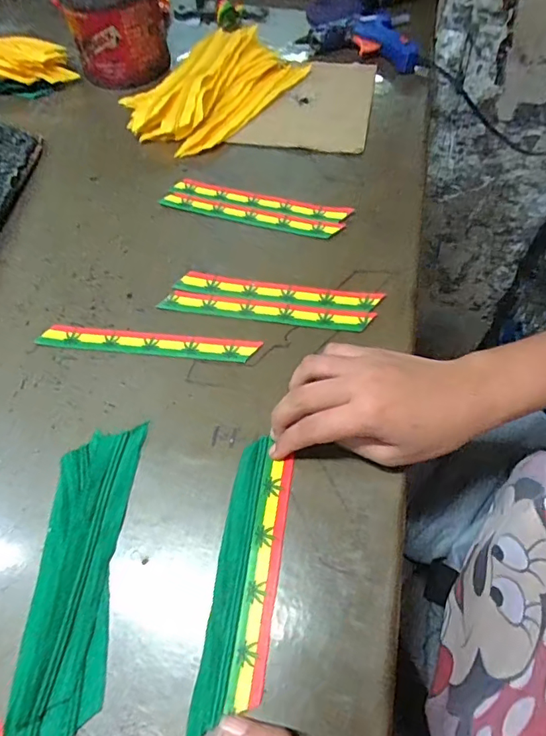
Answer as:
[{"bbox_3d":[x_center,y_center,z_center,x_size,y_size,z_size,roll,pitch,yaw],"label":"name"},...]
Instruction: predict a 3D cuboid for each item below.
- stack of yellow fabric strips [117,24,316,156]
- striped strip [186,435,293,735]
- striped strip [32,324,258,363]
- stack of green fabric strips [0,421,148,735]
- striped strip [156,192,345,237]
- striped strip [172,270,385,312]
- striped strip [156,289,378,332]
[{"bbox_3d":[-0.066,-0.313,0.541,0.203,0.034,0.135,-36,64,-17],"label":"stack of yellow fabric strips"},{"bbox_3d":[-0.016,0.126,0.301,0.037,0.005,0.164,7,61,7],"label":"striped strip"},{"bbox_3d":[-0.100,-0.021,0.391,0.173,0.004,0.021,5,60,6],"label":"striped strip"},{"bbox_3d":[-0.119,0.121,0.302,0.047,0.015,0.180,1,60,3],"label":"stack of green fabric strips"},{"bbox_3d":[-0.023,-0.145,0.460,0.173,0.004,0.019,14,73,12],"label":"striped strip"},{"bbox_3d":[0.004,-0.065,0.412,0.170,0.004,0.021,8,64,7],"label":"striped strip"},{"bbox_3d":[-0.006,-0.048,0.400,0.169,0.004,0.019,7,60,7],"label":"striped strip"}]

